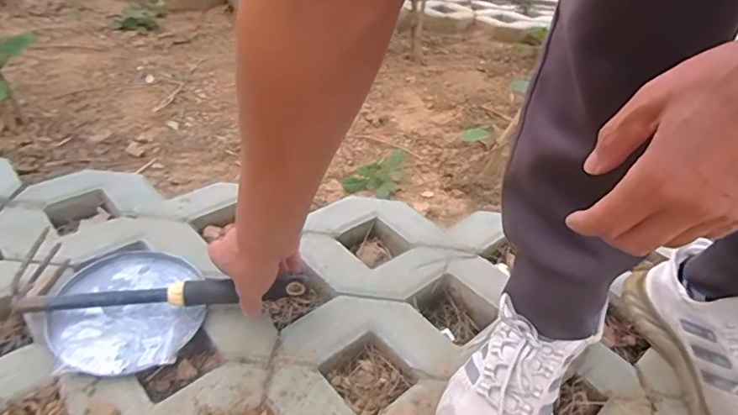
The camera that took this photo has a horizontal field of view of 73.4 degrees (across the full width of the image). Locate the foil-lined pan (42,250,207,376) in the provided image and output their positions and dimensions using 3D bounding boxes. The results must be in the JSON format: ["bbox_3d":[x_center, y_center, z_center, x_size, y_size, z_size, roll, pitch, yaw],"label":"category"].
[{"bbox_3d":[-0.258,0.110,0.537,0.149,0.045,0.154,4,36,-1],"label":"foil-lined pan"}]

